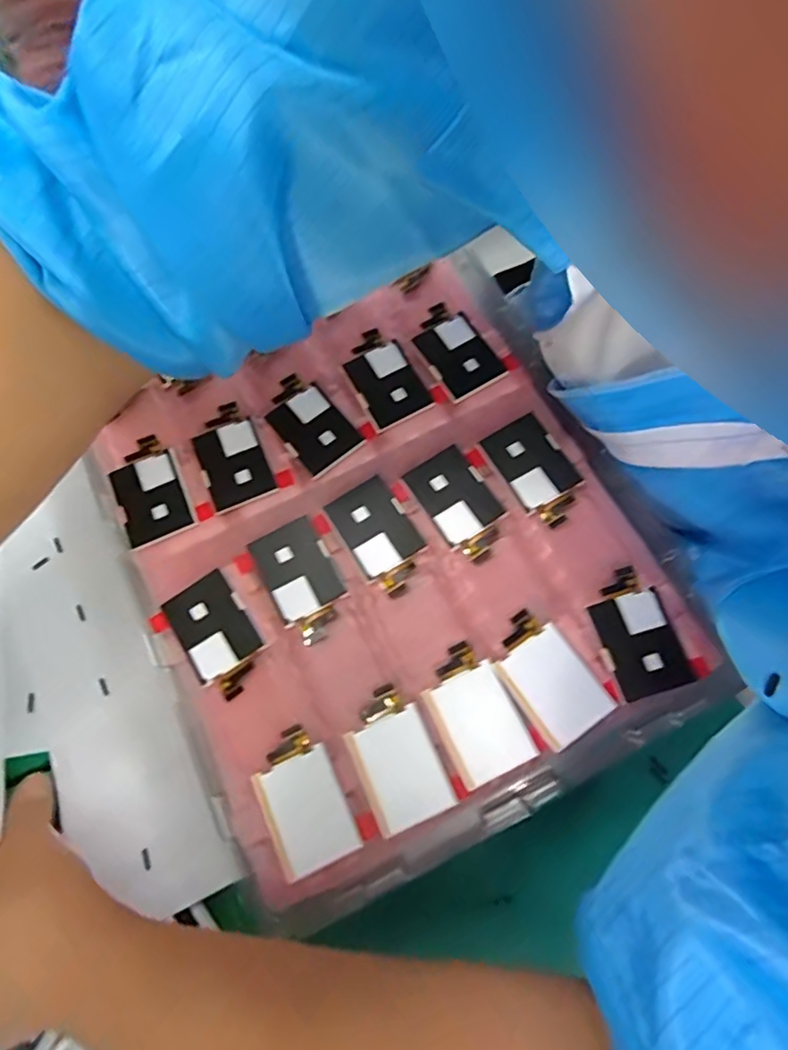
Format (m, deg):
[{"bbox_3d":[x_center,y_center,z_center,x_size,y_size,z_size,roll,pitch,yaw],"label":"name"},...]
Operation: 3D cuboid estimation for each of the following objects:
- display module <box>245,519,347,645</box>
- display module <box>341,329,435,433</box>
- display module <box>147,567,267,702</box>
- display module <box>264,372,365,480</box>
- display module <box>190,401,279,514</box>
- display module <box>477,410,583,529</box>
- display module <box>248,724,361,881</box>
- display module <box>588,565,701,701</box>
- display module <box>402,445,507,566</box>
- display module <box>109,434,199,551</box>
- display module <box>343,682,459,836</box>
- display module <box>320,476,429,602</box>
[{"bbox_3d":[-0.046,0.027,0.277,0.033,0.004,0.058,-29,74,-7],"label":"display module"},{"bbox_3d":[-0.007,-0.081,0.312,0.035,0.008,0.057,-27,73,-6],"label":"display module"},{"bbox_3d":[-0.088,0.054,0.272,0.040,0.005,0.056,-38,75,-9],"label":"display module"},{"bbox_3d":[-0.047,-0.055,0.304,0.034,0.004,0.056,-40,75,-8],"label":"display module"},{"bbox_3d":[-0.088,-0.037,0.300,0.034,0.004,0.057,-23,73,-5],"label":"display module"},{"bbox_3d":[0.073,-0.028,0.291,0.034,0.006,0.058,-28,74,-7],"label":"display module"},{"bbox_3d":[-0.042,0.122,0.249,0.034,0.004,0.056,-25,73,-5],"label":"display module"},{"bbox_3d":[0.113,0.050,0.263,0.036,0.008,0.056,-16,73,-3],"label":"display module"},{"bbox_3d":[0.034,-0.011,0.287,0.034,0.006,0.058,-31,74,-7],"label":"display module"},{"bbox_3d":[-0.129,-0.019,0.296,0.035,0.006,0.056,-21,73,-4],"label":"display module"},{"bbox_3d":[0.000,0.104,0.253,0.035,0.004,0.056,-25,73,-5],"label":"display module"},{"bbox_3d":[-0.007,0.006,0.283,0.034,0.004,0.058,-31,74,-7],"label":"display module"}]

